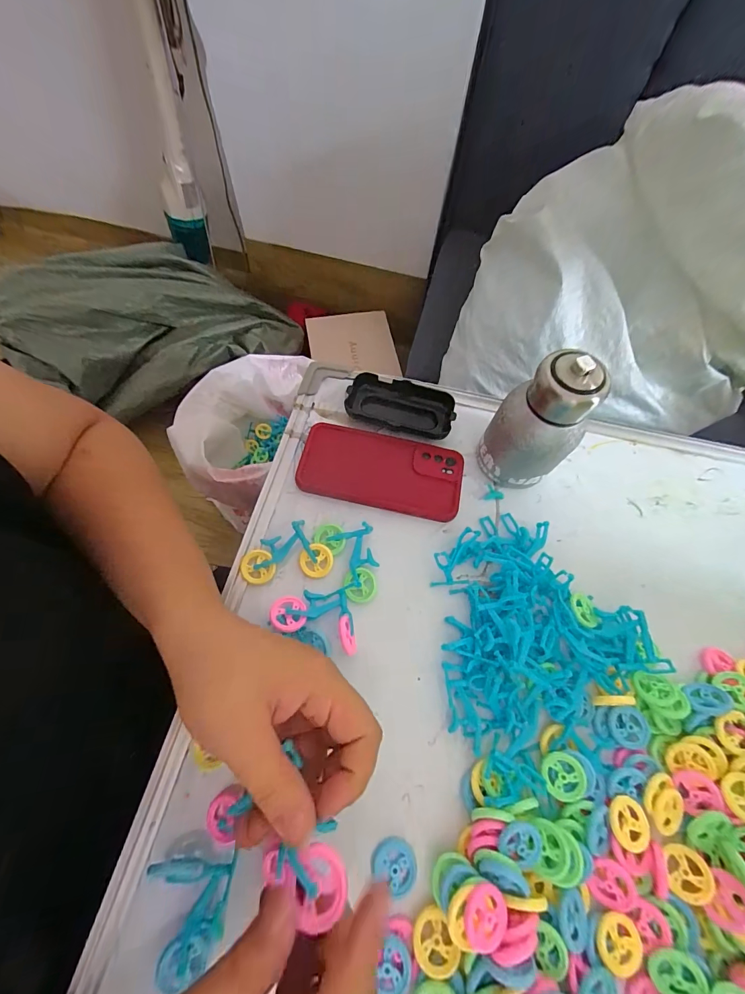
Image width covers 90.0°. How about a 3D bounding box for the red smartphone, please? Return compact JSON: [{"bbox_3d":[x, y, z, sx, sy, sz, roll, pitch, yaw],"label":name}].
[{"bbox_3d":[0.008,-0.027,0.372,0.159,0.013,0.075,13,65,3],"label":"red smartphone"}]

